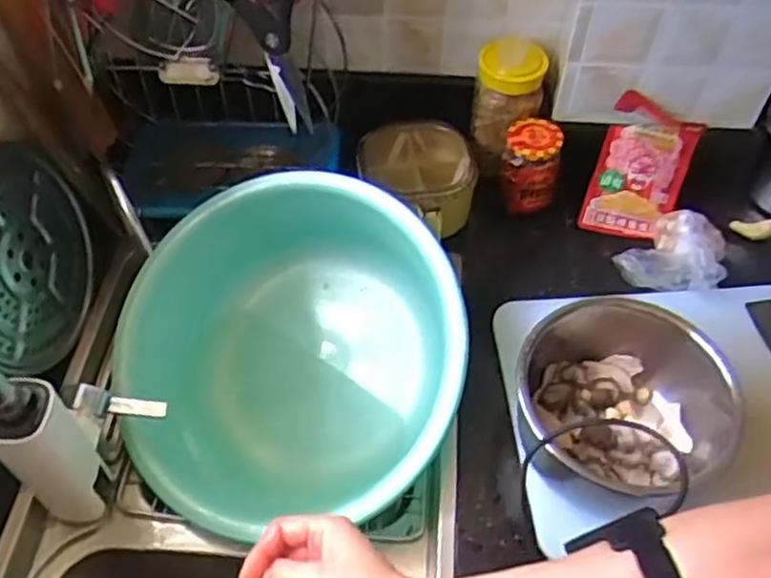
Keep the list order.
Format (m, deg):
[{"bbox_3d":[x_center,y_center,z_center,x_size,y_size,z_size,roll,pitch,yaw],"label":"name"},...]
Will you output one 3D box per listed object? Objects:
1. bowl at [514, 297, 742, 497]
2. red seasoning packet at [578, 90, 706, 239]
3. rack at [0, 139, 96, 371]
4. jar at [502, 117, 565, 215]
[{"bbox_3d":[0.216,0.112,0.677,0.182,0.107,0.191,10,54,7],"label":"bowl"},{"bbox_3d":[0.319,-0.147,0.889,0.110,0.165,0.017,15,17,1],"label":"red seasoning packet"},{"bbox_3d":[-0.368,-0.038,0.729,0.013,0.211,0.215,-3,53,10],"label":"rack"},{"bbox_3d":[0.179,-0.146,0.900,0.064,0.120,0.064,0,53,0],"label":"jar"}]

